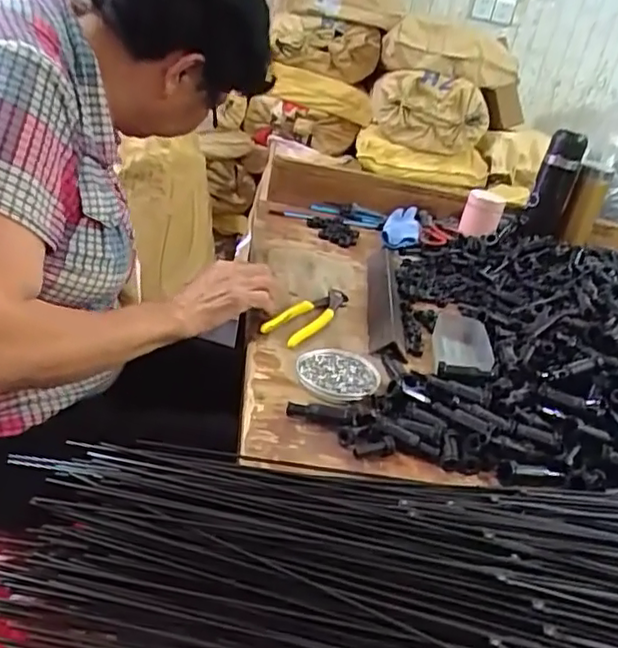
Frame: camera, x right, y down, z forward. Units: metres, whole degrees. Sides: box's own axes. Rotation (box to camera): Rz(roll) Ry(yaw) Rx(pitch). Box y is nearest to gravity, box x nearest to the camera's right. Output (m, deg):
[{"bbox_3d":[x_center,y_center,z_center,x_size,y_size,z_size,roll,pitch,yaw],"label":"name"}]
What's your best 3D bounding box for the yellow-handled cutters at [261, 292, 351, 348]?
[{"bbox_3d":[0.002,-0.015,0.804,0.050,0.011,0.160,25,30,22],"label":"yellow-handled cutters"}]

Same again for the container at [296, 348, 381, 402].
[{"bbox_3d":[0.038,0.059,0.694,0.096,0.018,0.099,10,28,-5],"label":"container"}]

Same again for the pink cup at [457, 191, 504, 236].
[{"bbox_3d":[0.313,-0.201,1.130,0.067,0.077,0.076,20,29,13],"label":"pink cup"}]

